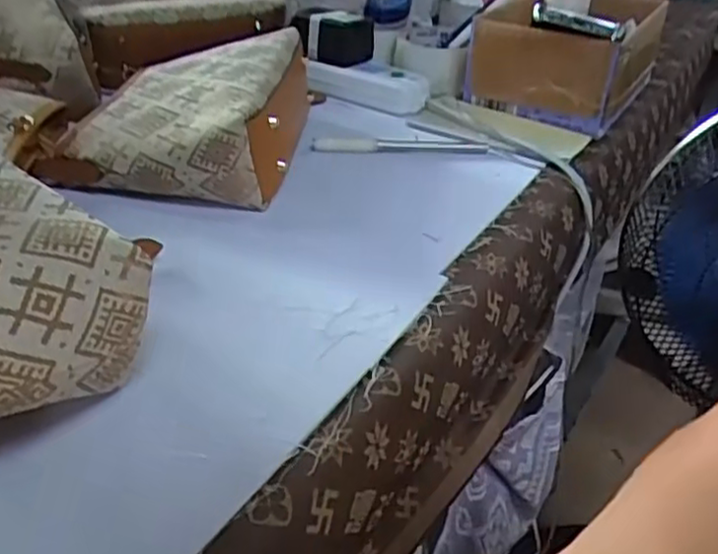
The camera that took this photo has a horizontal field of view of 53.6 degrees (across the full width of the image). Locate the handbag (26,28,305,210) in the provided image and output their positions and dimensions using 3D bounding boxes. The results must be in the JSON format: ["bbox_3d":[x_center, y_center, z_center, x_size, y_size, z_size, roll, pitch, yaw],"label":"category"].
[{"bbox_3d":[-0.144,-0.134,0.568,0.185,0.071,0.184,4,34,0],"label":"handbag"}]

